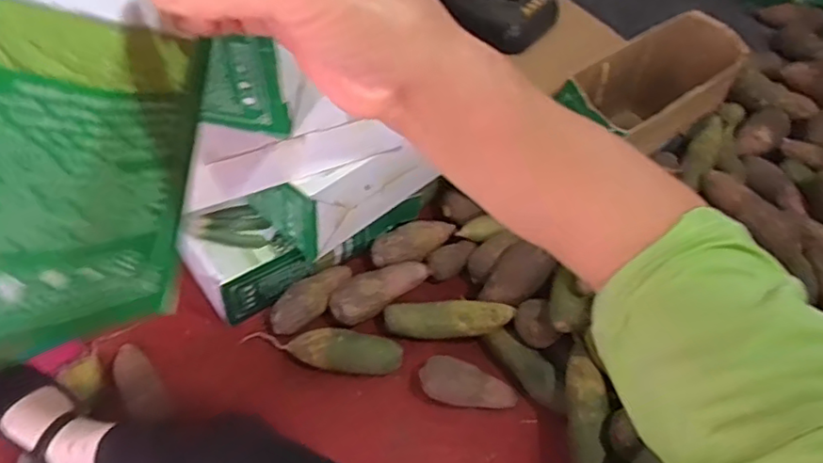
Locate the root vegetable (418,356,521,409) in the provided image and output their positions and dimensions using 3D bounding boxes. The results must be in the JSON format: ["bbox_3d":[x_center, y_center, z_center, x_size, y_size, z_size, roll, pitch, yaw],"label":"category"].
[{"bbox_3d":[0.083,0.235,0.894,0.148,0.051,0.060,16,54,6],"label":"root vegetable"}]

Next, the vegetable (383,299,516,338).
[{"bbox_3d":[0.057,0.135,0.937,0.202,0.042,0.048,-4,52,13],"label":"vegetable"}]

